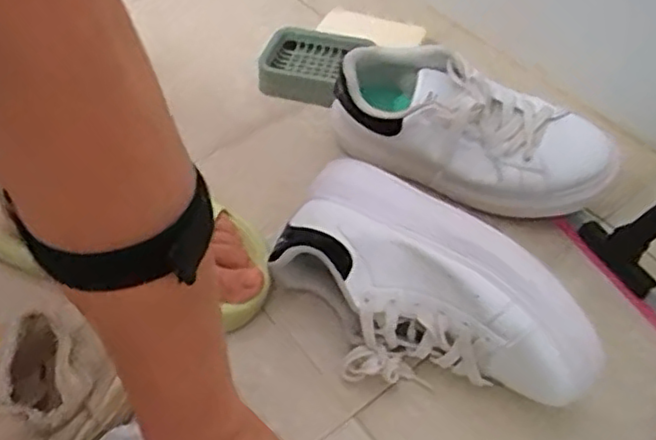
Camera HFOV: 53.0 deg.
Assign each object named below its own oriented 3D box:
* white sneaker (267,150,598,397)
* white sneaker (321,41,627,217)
[{"bbox_3d":[0.067,0.062,0.497,0.110,0.109,0.241,-34,57,-26],"label":"white sneaker"},{"bbox_3d":[0.120,-0.080,0.594,0.260,0.098,0.092,24,54,21],"label":"white sneaker"}]

